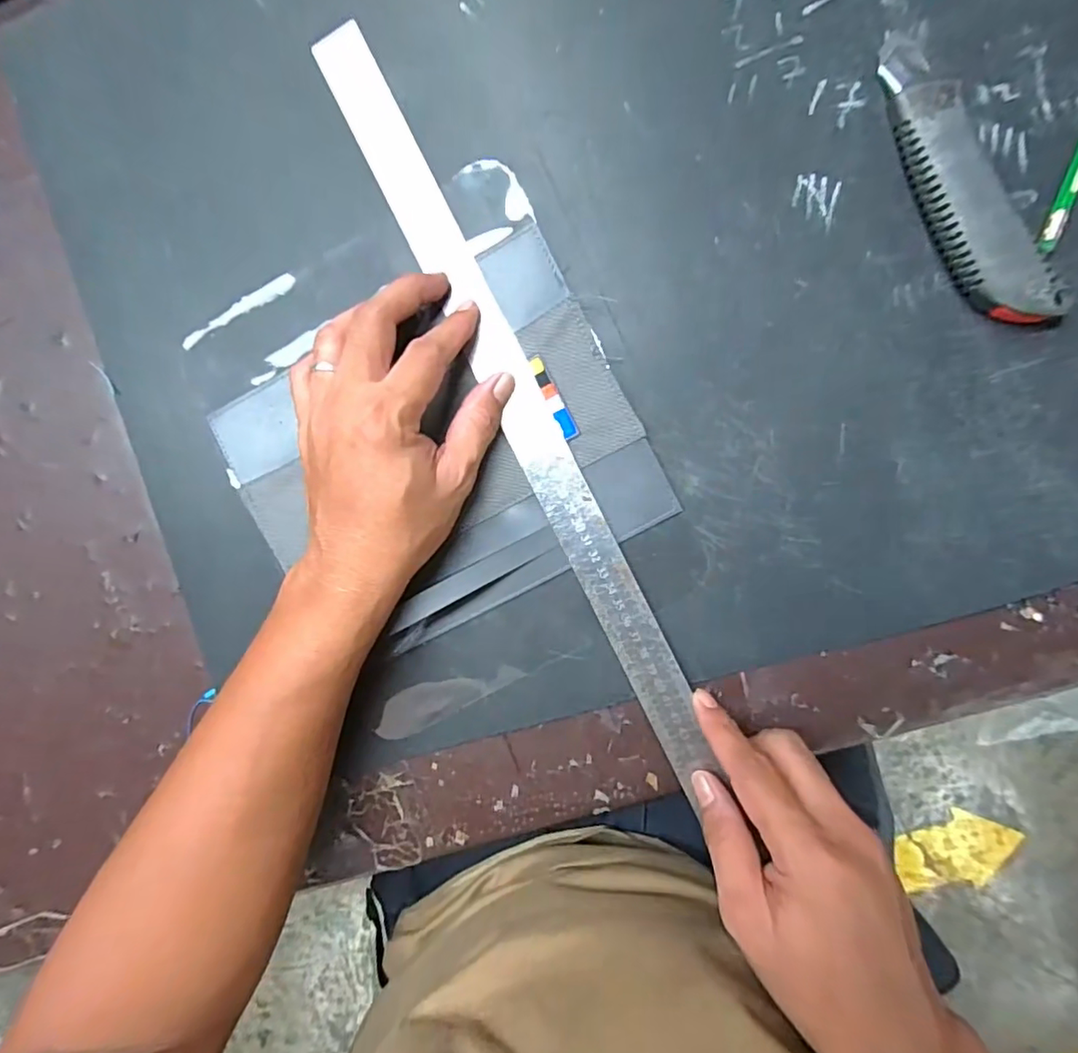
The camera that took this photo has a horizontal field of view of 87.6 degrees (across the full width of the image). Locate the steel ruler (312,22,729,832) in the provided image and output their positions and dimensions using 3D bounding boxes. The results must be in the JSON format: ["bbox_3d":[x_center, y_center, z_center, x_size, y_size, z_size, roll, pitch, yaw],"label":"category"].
[{"bbox_3d":[-0.011,-0.064,0.310,0.026,0.004,0.447,-26,90,9],"label":"steel ruler"}]

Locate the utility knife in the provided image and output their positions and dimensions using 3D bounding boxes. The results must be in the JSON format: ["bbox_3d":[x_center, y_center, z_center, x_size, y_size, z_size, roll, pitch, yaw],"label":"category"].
[{"bbox_3d":[0.208,-0.168,0.274,0.039,0.018,0.156,-25,92,7],"label":"utility knife"}]

